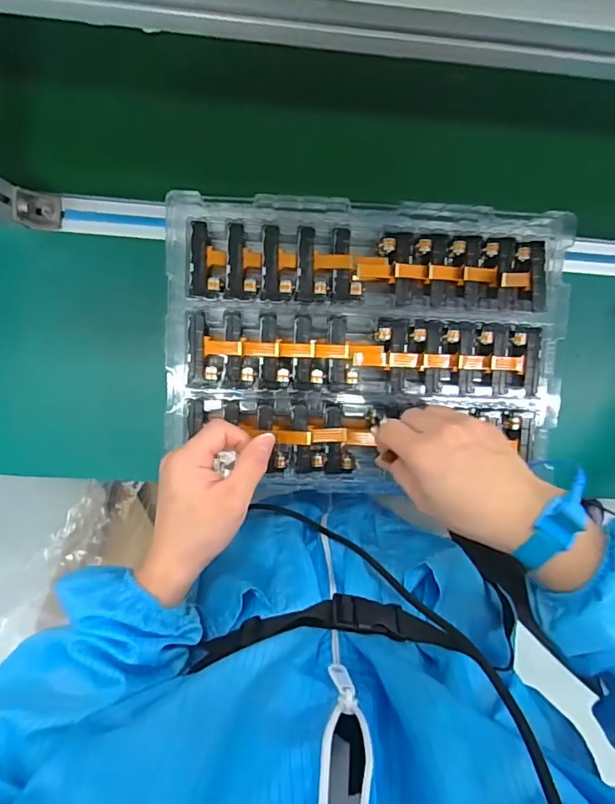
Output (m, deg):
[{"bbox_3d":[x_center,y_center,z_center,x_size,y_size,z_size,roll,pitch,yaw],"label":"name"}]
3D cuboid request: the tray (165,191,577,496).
[{"bbox_3d":[0.057,-0.052,0.494,0.376,0.028,0.275,2,96,-4],"label":"tray"}]

